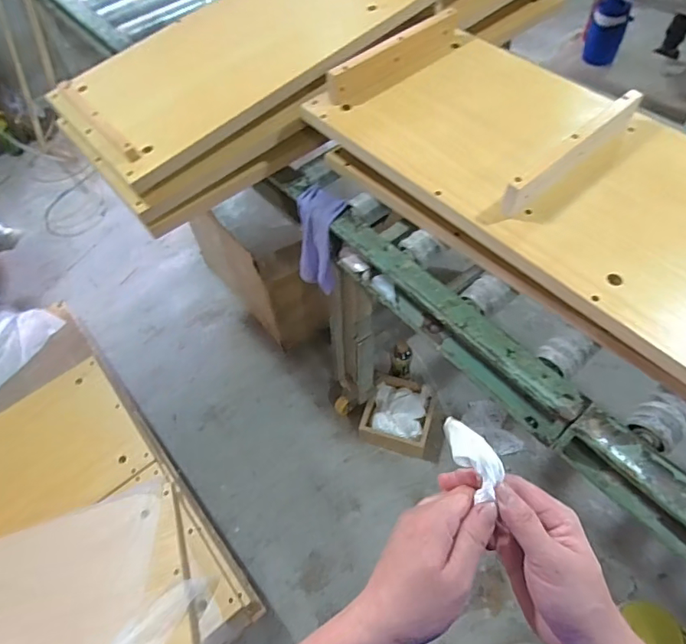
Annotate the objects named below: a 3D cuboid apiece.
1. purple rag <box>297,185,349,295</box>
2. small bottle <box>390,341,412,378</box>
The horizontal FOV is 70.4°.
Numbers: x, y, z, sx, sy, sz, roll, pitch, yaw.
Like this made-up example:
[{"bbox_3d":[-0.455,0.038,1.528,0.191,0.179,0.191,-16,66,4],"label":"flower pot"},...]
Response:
[{"bbox_3d":[-0.044,-0.155,0.980,0.093,0.213,0.080,10,35,12],"label":"purple rag"},{"bbox_3d":[0.164,0.115,1.401,0.059,0.135,0.056,-6,55,1],"label":"small bottle"}]

